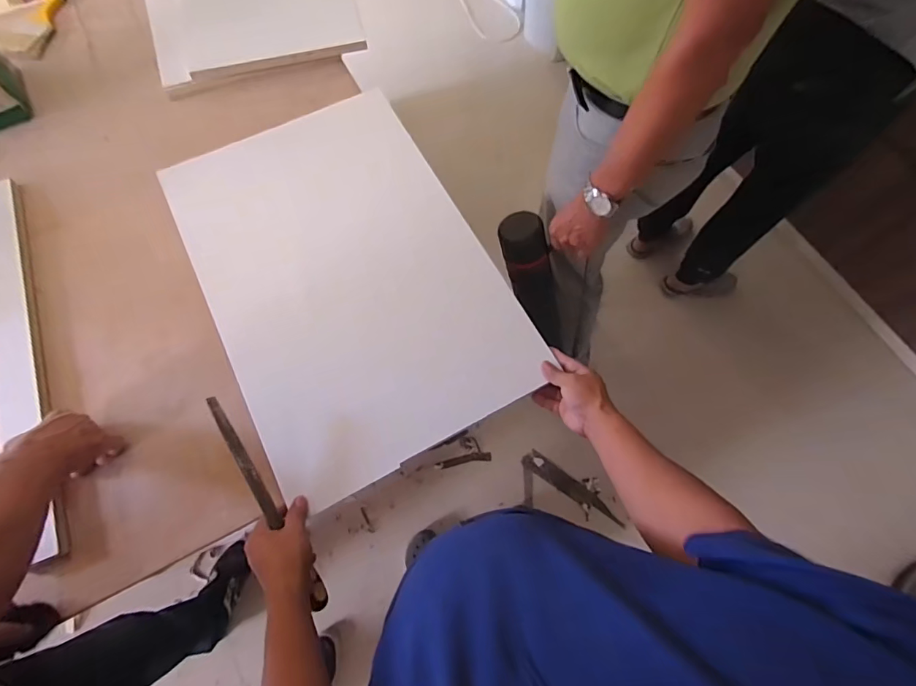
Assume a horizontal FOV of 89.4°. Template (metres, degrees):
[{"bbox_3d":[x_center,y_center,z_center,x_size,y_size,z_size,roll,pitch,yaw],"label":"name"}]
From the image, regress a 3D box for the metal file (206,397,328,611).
[{"bbox_3d":[-0.251,0.206,0.605,0.022,0.024,0.306,-31,83,-14],"label":"metal file"}]

